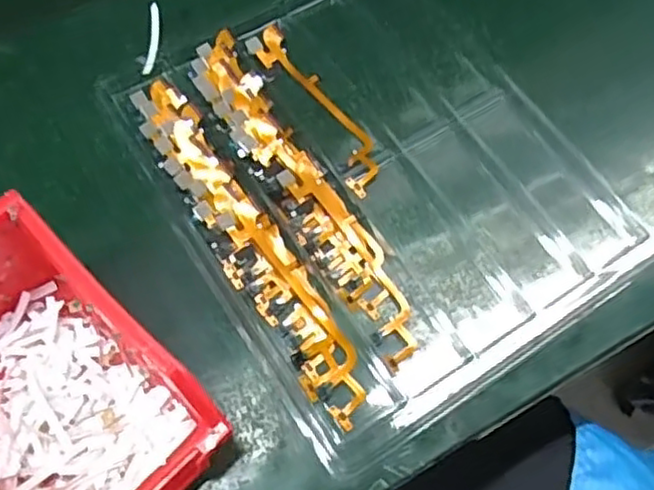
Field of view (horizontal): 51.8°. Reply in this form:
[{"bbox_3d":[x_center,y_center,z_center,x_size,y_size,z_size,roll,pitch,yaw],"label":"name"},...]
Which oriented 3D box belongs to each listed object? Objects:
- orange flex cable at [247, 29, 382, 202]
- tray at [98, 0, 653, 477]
[{"bbox_3d":[-0.006,-0.085,0.408,0.028,0.009,0.131,-29,66,-15],"label":"orange flex cable"},{"bbox_3d":[0.026,-0.044,0.394,0.220,0.019,0.265,-29,66,-15],"label":"tray"}]

